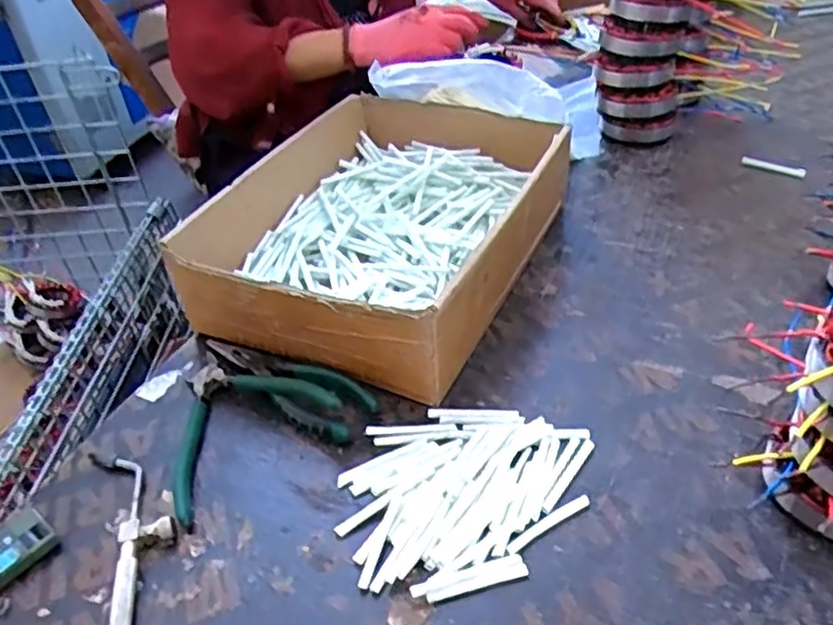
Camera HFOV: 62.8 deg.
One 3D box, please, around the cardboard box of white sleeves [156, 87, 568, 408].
[{"bbox_3d":[-0.020,-0.085,0.618,0.241,0.088,0.331,14,45,23],"label":"cardboard box of white sleeves"}]

